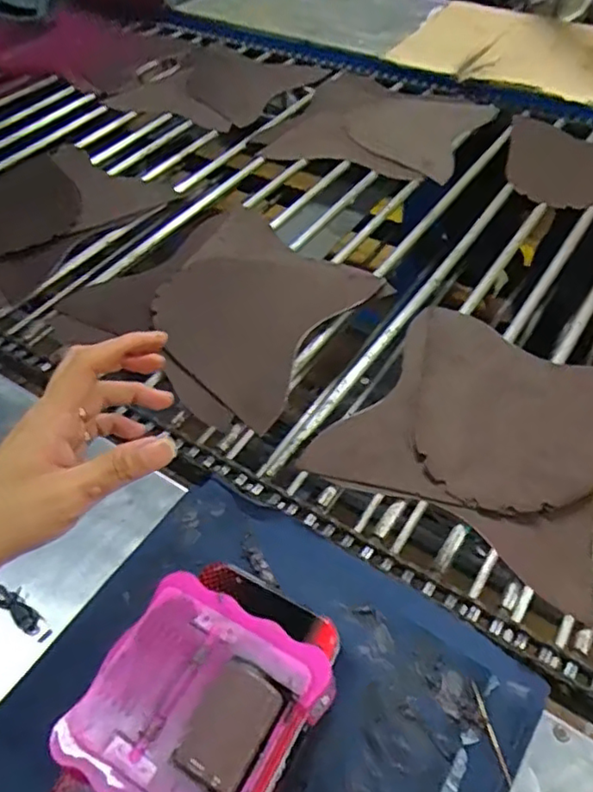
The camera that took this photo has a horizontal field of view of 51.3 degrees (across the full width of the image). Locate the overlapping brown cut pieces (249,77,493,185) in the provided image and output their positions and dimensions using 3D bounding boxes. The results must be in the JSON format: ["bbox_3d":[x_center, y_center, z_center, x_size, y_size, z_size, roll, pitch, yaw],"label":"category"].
[{"bbox_3d":[0.118,-0.437,0.988,0.319,0.042,0.288,22,55,20],"label":"overlapping brown cut pieces"}]

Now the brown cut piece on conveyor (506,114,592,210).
[{"bbox_3d":[0.406,-0.326,0.888,0.227,0.012,0.217,22,54,18],"label":"brown cut piece on conveyor"}]

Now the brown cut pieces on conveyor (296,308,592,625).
[{"bbox_3d":[0.189,0.029,0.594,0.258,0.016,0.263,26,57,23],"label":"brown cut pieces on conveyor"}]

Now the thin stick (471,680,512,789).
[{"bbox_3d":[0.129,0.223,0.411,0.004,0.004,0.063,-11,51,-5],"label":"thin stick"}]

